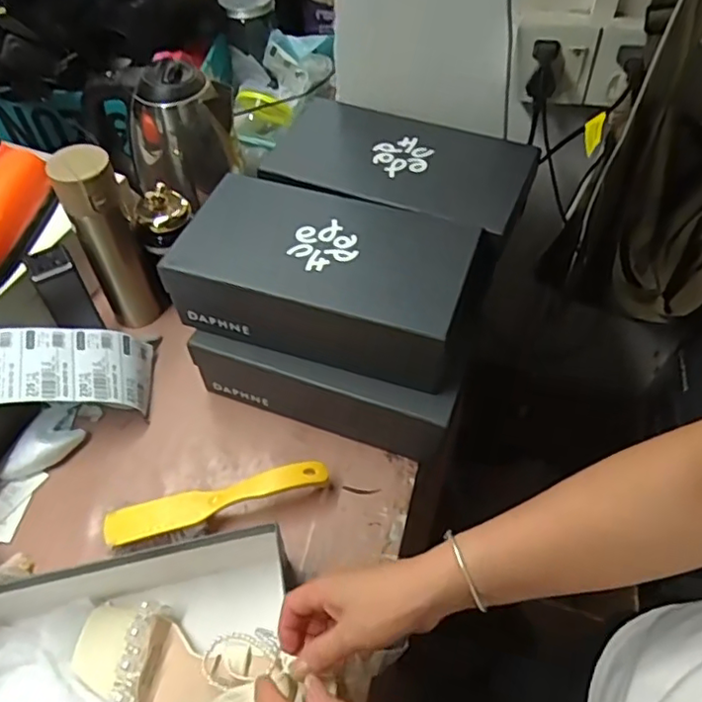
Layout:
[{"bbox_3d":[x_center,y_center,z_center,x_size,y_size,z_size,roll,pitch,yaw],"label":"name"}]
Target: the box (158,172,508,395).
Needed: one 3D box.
[{"bbox_3d":[-0.022,-0.082,0.653,0.294,0.102,0.163,16,54,12],"label":"box"}]

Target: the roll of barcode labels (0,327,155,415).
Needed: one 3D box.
[{"bbox_3d":[-0.334,0.033,0.692,0.213,0.071,0.104,-2,49,-28],"label":"roll of barcode labels"}]

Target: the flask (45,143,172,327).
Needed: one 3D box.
[{"bbox_3d":[-0.285,-0.129,0.732,0.067,0.239,0.057,9,53,7],"label":"flask"}]

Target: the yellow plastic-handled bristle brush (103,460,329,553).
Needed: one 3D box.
[{"bbox_3d":[-0.136,0.157,0.633,0.224,0.037,0.044,-16,54,-12],"label":"yellow plastic-handled bristle brush"}]

